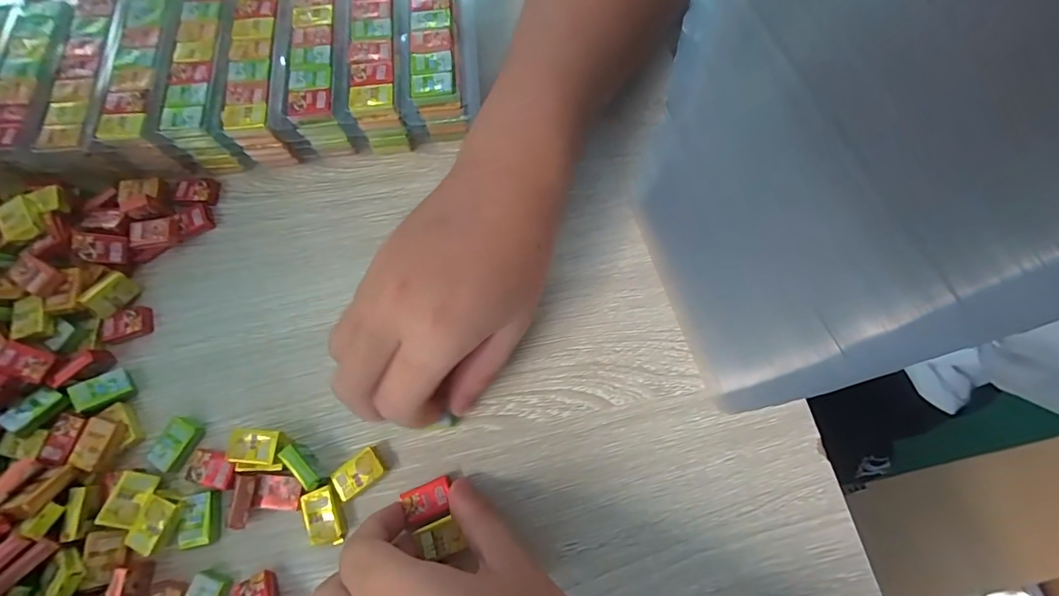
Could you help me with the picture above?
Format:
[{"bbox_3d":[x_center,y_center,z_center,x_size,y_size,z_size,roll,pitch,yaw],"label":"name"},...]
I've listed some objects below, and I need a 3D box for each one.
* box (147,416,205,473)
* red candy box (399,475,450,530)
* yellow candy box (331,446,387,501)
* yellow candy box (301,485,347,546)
[{"bbox_3d":[-0.195,0.081,0.246,0.017,0.008,0.027,21,74,9],"label":"box"},{"bbox_3d":[-0.052,0.106,0.231,0.024,0.007,0.019,-20,71,-6],"label":"red candy box"},{"bbox_3d":[-0.090,0.093,0.237,0.026,0.009,0.017,-37,73,-11],"label":"yellow candy box"},{"bbox_3d":[-0.106,0.114,0.232,0.017,0.008,0.028,-20,71,-6],"label":"yellow candy box"}]

